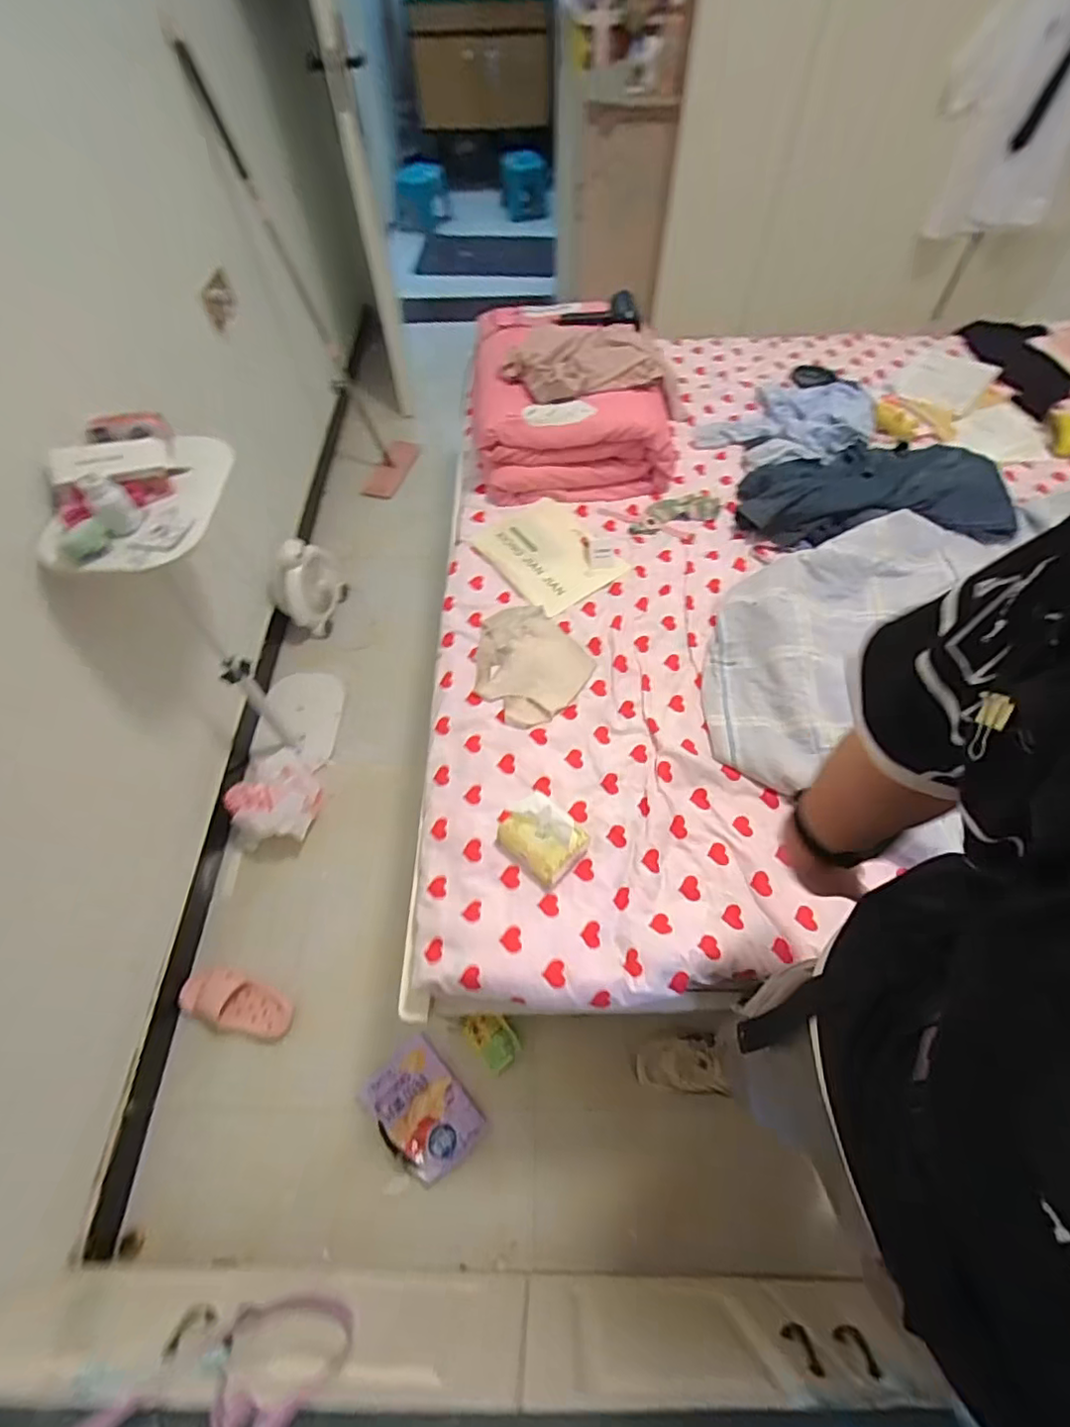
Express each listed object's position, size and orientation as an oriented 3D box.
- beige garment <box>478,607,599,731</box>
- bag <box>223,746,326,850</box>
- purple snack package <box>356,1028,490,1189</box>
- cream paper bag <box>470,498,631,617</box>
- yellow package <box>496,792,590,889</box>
[{"bbox_3d":[-0.021,-0.105,1.144,0.225,0.015,0.253,-41,67,-19],"label":"beige garment"},{"bbox_3d":[-0.653,0.181,1.472,0.204,0.135,0.270,-5,61,-1],"label":"bag"},{"bbox_3d":[-0.223,0.796,1.169,0.172,0.043,0.233,-41,67,-19],"label":"purple snack package"},{"bbox_3d":[0.029,-0.359,1.299,0.239,0.018,0.291,-35,65,-21],"label":"cream paper bag"},{"bbox_3d":[0.008,0.193,0.922,0.130,0.071,0.100,36,68,19],"label":"yellow package"}]

